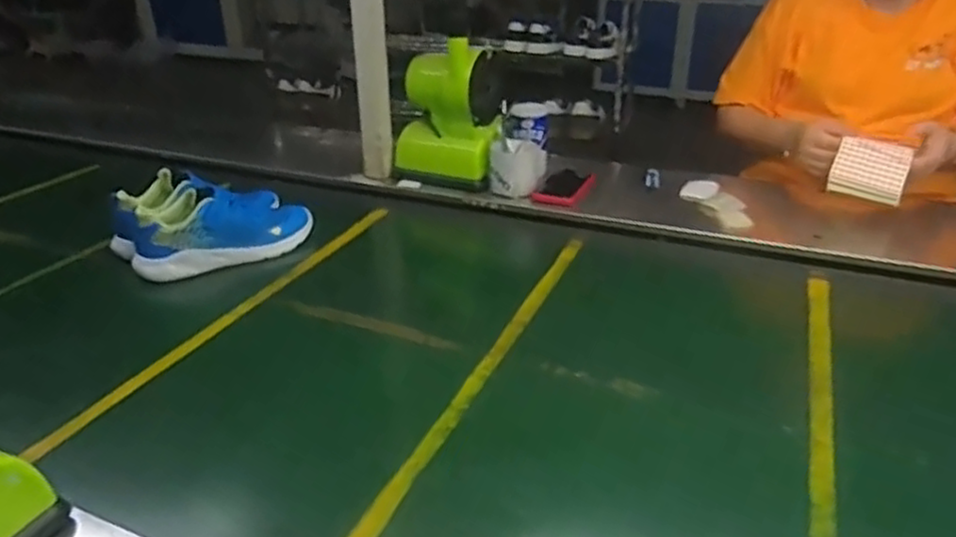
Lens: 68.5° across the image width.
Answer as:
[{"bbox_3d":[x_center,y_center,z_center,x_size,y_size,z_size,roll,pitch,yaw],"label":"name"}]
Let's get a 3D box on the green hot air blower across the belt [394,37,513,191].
[{"bbox_3d":[-0.051,-0.269,1.222,0.188,0.219,0.107,7,29,15],"label":"green hot air blower across the belt"}]

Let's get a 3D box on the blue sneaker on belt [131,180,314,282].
[{"bbox_3d":[-0.378,-0.065,1.048,0.260,0.094,0.084,-18,32,-28],"label":"blue sneaker on belt"}]

